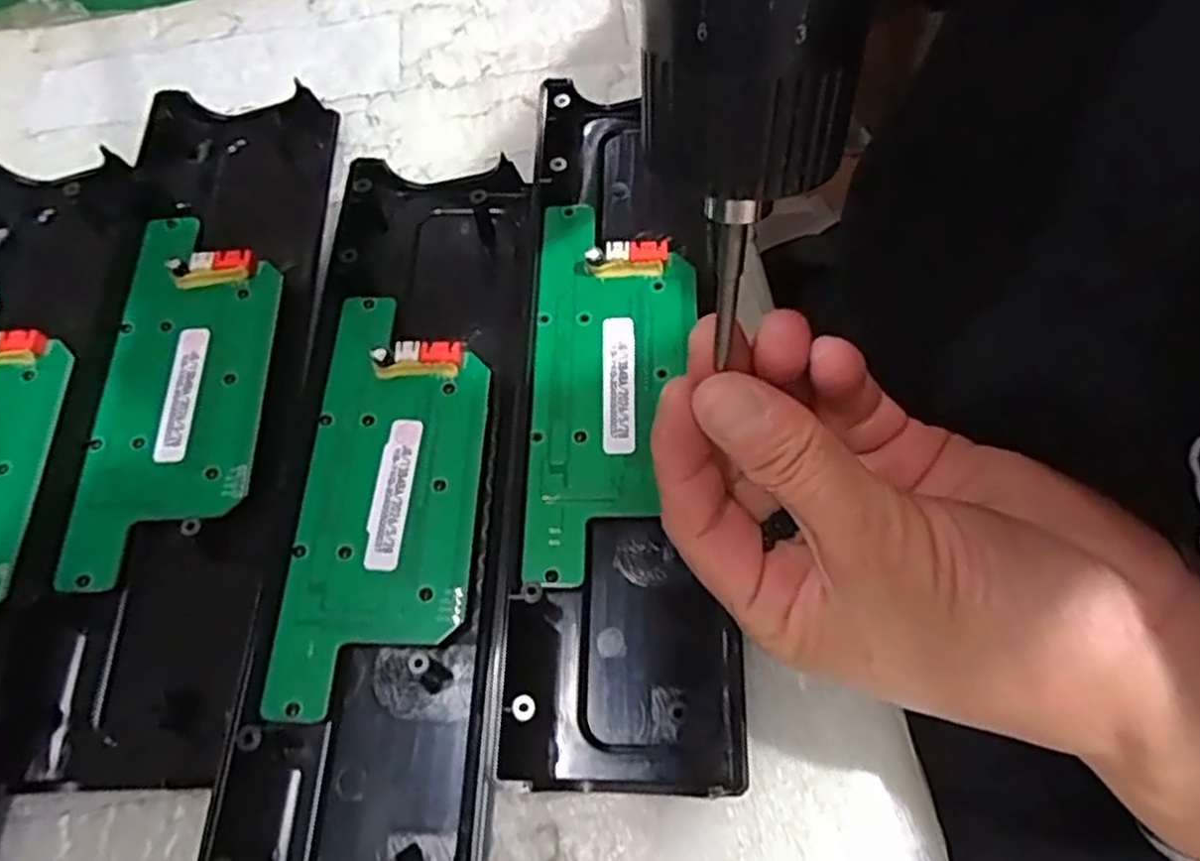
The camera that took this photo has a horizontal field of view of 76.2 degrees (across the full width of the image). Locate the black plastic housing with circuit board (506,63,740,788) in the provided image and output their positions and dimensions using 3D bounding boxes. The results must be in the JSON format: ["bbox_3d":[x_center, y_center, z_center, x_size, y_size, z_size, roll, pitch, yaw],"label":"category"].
[{"bbox_3d":[0.008,-0.014,0.251,0.063,0.018,0.238,0,66,3],"label":"black plastic housing with circuit board"}]

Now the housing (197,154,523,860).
[{"bbox_3d":[-0.064,0.019,0.241,0.073,0.017,0.246,1,66,3],"label":"housing"}]

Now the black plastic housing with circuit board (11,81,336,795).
[{"bbox_3d":[-0.139,-0.016,0.258,0.069,0.015,0.246,-3,66,1],"label":"black plastic housing with circuit board"}]

